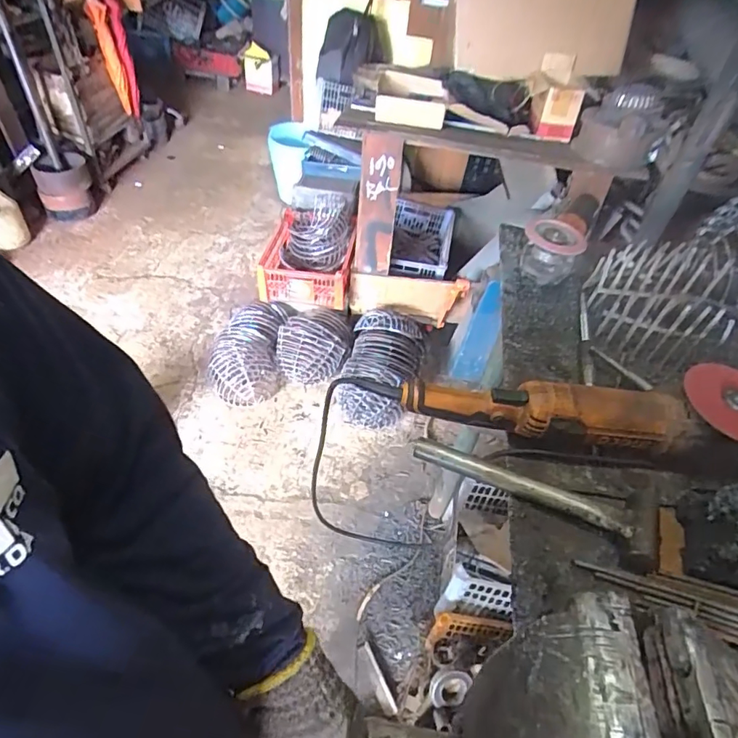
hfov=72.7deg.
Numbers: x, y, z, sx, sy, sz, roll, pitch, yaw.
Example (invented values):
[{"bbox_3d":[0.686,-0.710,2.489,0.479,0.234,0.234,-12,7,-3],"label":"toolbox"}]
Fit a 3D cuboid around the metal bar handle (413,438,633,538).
[{"bbox_3d":[0.150,0.117,0.508,0.215,0.018,0.021,21,47,14],"label":"metal bar handle"}]

